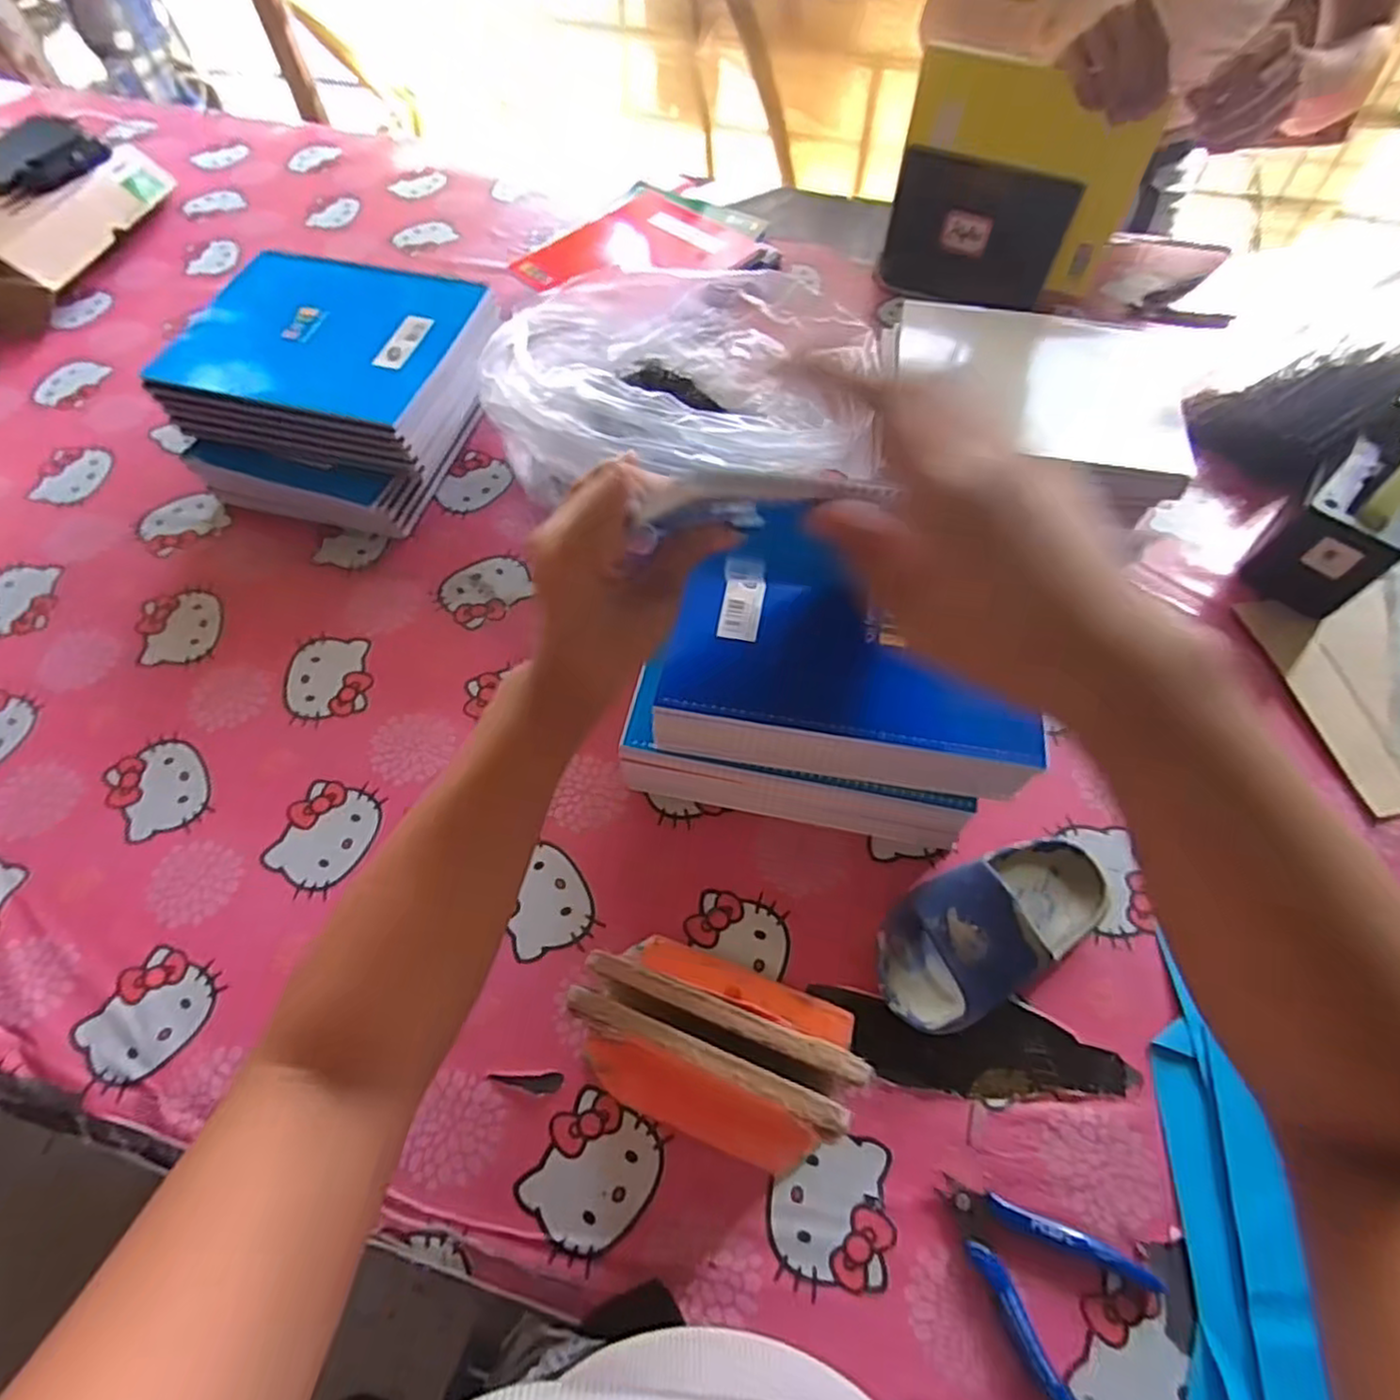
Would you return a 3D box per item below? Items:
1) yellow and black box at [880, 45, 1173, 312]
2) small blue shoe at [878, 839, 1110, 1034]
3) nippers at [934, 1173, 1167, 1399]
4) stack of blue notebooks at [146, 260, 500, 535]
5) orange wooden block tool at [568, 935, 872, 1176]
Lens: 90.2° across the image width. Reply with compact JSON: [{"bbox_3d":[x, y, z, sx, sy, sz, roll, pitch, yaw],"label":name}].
[{"bbox_3d":[0.345,-0.569,0.779,0.247,0.207,0.026,20,63,12],"label":"yellow and black box"},{"bbox_3d":[0.199,0.147,0.465,0.172,0.060,0.090,-23,63,-11],"label":"small blue shoe"},{"bbox_3d":[0.190,0.320,0.395,0.088,0.010,0.112,-40,68,-19],"label":"nippers"},{"bbox_3d":[-0.336,-0.297,0.675,0.252,0.135,0.231,15,62,9],"label":"stack of blue notebooks"},{"bbox_3d":[0.010,0.201,0.408,0.152,0.111,0.103,18,63,11],"label":"orange wooden block tool"}]

